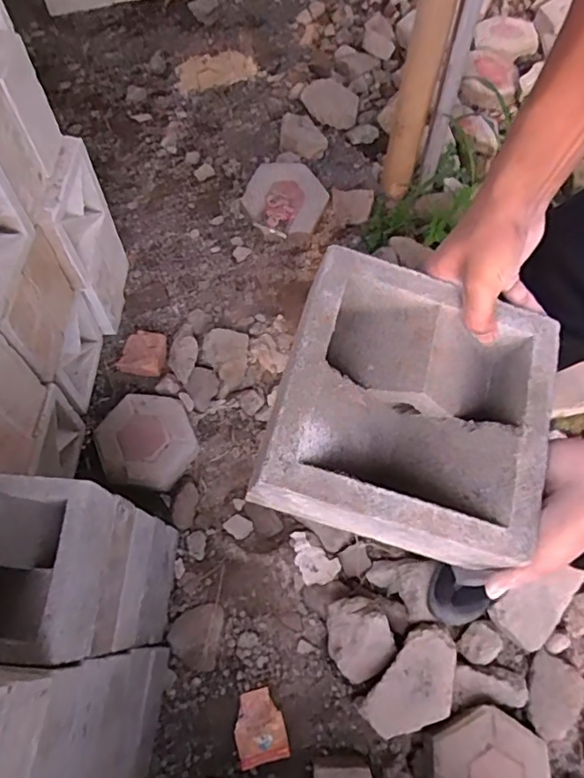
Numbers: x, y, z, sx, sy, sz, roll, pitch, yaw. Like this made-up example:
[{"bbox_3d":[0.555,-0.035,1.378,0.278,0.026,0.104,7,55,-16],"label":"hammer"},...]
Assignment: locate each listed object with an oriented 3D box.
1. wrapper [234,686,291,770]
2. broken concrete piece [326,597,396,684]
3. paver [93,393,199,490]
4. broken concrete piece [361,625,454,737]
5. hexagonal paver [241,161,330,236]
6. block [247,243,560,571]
[{"bbox_3d":[-0.057,0.593,0.999,0.086,0.007,0.112,-11,66,-7],"label":"wrapper"},{"bbox_3d":[0.118,0.447,1.024,0.108,0.093,0.132,-27,68,-14],"label":"broken concrete piece"},{"bbox_3d":[-0.311,0.110,1.212,0.205,0.048,0.194,7,65,1],"label":"paver"},{"bbox_3d":[0.221,0.520,0.993,0.122,0.053,0.200,38,69,15],"label":"broken concrete piece"},{"bbox_3d":[-0.010,-0.489,1.455,0.184,0.082,0.222,25,67,10],"label":"hexagonal paver"},{"bbox_3d":[0.094,0.016,0.438,0.200,0.084,0.202,15,64,4],"label":"block"}]

